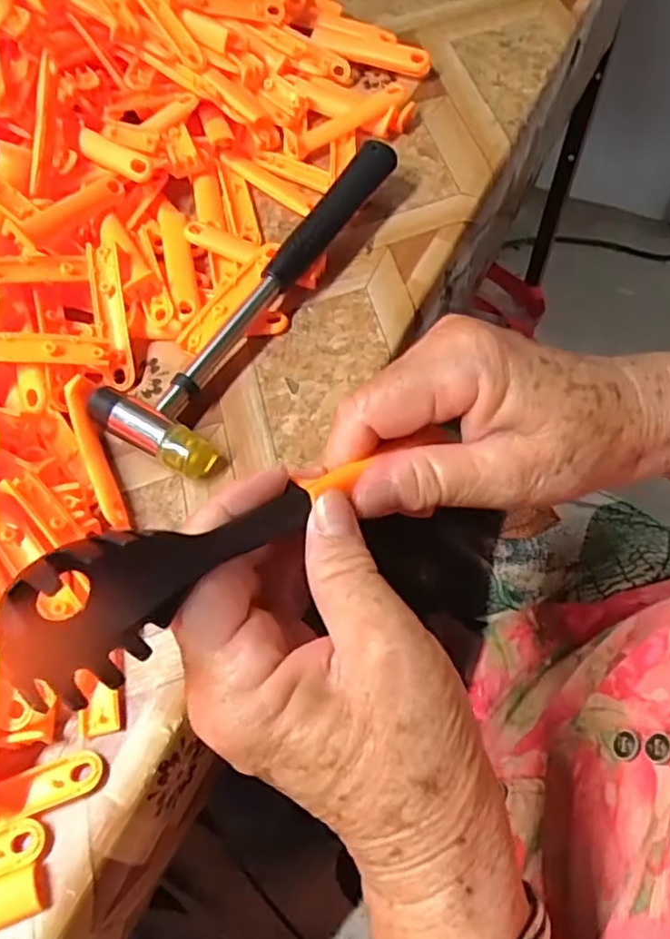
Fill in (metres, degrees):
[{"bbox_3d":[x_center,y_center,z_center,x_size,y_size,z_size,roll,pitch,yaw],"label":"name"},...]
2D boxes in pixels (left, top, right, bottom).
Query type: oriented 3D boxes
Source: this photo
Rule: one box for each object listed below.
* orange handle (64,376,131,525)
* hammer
[{"bbox_3d":[-0.105,-0.007,0.285,0.014,0.011,0.078,-19,63,-7],"label":"orange handle"},{"bbox_3d":[-0.040,-0.095,0.323,0.060,0.021,0.212,22,65,14],"label":"hammer"}]

